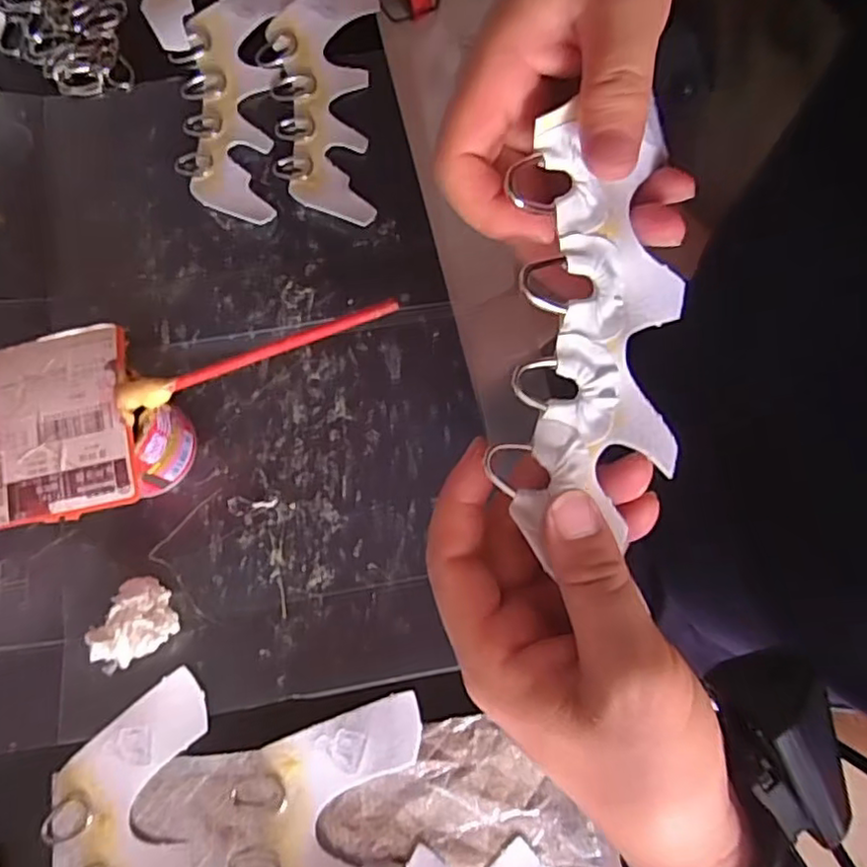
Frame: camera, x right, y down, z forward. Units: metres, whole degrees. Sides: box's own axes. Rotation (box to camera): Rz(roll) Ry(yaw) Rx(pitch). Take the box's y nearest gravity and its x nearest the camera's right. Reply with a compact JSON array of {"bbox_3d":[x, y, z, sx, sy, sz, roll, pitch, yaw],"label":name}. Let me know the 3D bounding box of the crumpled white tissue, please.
[{"bbox_3d":[-0.173,0.107,0.366,0.047,0.024,0.042,-28,78,-8],"label":"crumpled white tissue"}]

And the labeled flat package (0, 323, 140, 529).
[{"bbox_3d":[-0.199,-0.006,0.336,0.079,0.007,0.101,-11,76,-3],"label":"labeled flat package"}]

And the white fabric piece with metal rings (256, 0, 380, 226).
[{"bbox_3d":[-0.084,-0.247,0.463,0.080,0.008,0.207,0,75,-1],"label":"white fabric piece with metal rings"}]

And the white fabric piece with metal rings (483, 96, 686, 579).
[{"bbox_3d":[0.056,-0.033,0.216,0.064,0.016,0.142,9,85,-21],"label":"white fabric piece with metal rings"}]

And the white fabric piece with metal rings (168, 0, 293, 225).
[{"bbox_3d":[-0.147,-0.246,0.461,0.076,0.007,0.206,2,75,-1],"label":"white fabric piece with metal rings"}]

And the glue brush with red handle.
[{"bbox_3d":[-0.091,-0.040,0.321,0.156,0.007,0.020,-17,75,13],"label":"glue brush with red handle"}]

